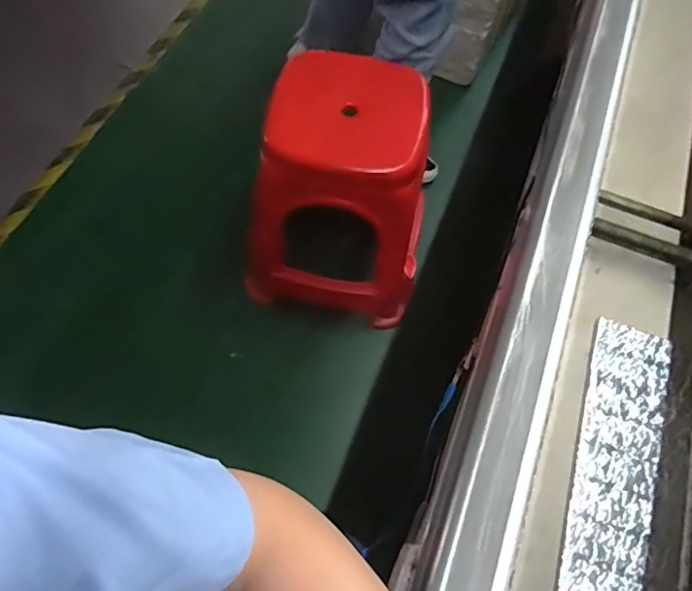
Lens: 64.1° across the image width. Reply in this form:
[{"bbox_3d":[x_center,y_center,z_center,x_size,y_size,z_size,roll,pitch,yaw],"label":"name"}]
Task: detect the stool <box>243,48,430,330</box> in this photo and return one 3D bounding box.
[{"bbox_3d":[0.003,-0.200,1.127,0.335,0.451,0.322,15,62,4],"label":"stool"}]

